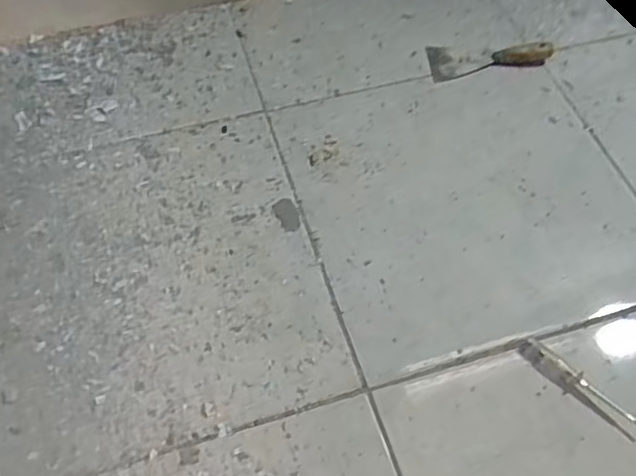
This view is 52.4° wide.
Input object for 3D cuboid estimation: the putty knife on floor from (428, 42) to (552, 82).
[{"bbox_3d":[0.239,-0.258,0.900,0.166,0.030,0.054,-6,58,-5],"label":"putty knife on floor"}]

